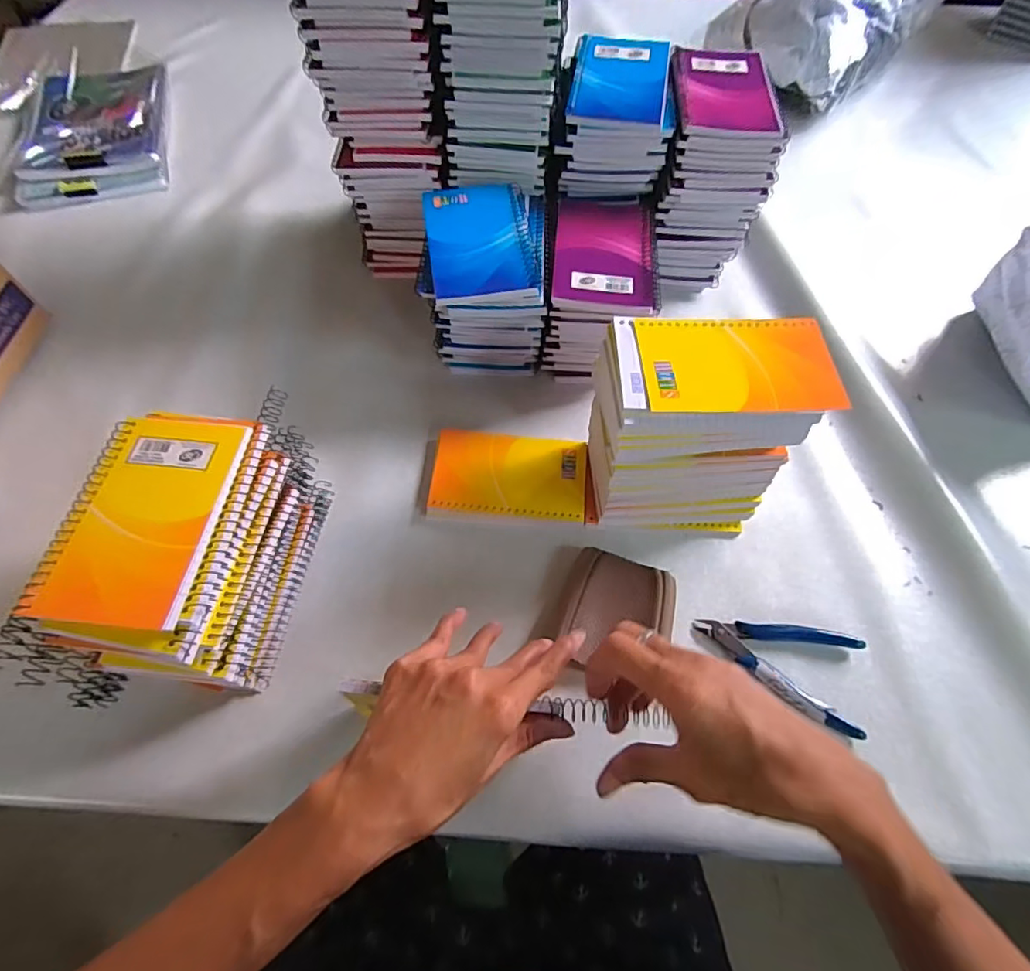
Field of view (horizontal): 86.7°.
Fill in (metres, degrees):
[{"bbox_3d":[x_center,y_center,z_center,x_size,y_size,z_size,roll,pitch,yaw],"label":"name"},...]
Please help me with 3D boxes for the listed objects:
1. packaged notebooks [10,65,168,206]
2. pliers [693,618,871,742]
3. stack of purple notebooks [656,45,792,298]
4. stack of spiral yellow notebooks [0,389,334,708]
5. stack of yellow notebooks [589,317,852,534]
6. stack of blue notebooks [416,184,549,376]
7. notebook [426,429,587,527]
[{"bbox_3d":[-0.519,-0.441,0.680,0.163,0.026,0.245,-13,62,-9],"label":"packaged notebooks"},{"bbox_3d":[0.194,0.125,0.400,0.117,0.010,0.068,21,62,9],"label":"pliers"},{"bbox_3d":[0.185,-0.305,0.550,0.098,0.169,0.126,5,61,0],"label":"stack of purple notebooks"},{"bbox_3d":[-0.211,0.044,0.366,0.106,0.130,0.186,6,61,1],"label":"stack of spiral yellow notebooks"},{"bbox_3d":[0.133,-0.040,0.418,0.154,0.142,0.099,2,61,-1],"label":"stack of yellow notebooks"},{"bbox_3d":[-0.026,-0.178,0.502,0.102,0.120,0.136,1,61,-2],"label":"stack of blue notebooks"},{"bbox_3d":[-0.005,-0.007,0.471,0.128,0.011,0.080,5,61,0],"label":"notebook"}]

